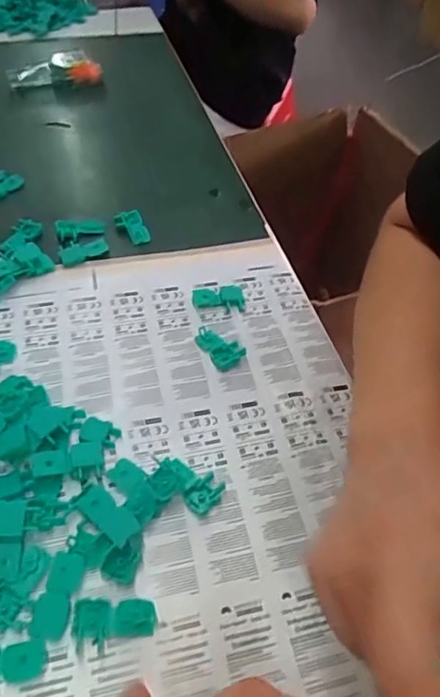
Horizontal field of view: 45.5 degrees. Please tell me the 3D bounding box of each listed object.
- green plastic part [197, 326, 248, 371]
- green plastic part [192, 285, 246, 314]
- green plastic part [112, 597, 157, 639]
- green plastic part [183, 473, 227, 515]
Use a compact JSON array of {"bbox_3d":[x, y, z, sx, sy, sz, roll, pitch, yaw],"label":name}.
[{"bbox_3d":[-0.001,-0.002,0.411,0.025,0.009,0.046,-25,55,-24],"label":"green plastic part"},{"bbox_3d":[-0.002,-0.042,0.448,0.043,0.007,0.030,-5,49,-8],"label":"green plastic part"},{"bbox_3d":[-0.046,0.144,0.282,0.022,0.006,0.019,1,48,-3],"label":"green plastic part"},{"bbox_3d":[-0.009,0.091,0.330,0.026,0.005,0.018,-35,59,-30],"label":"green plastic part"}]

